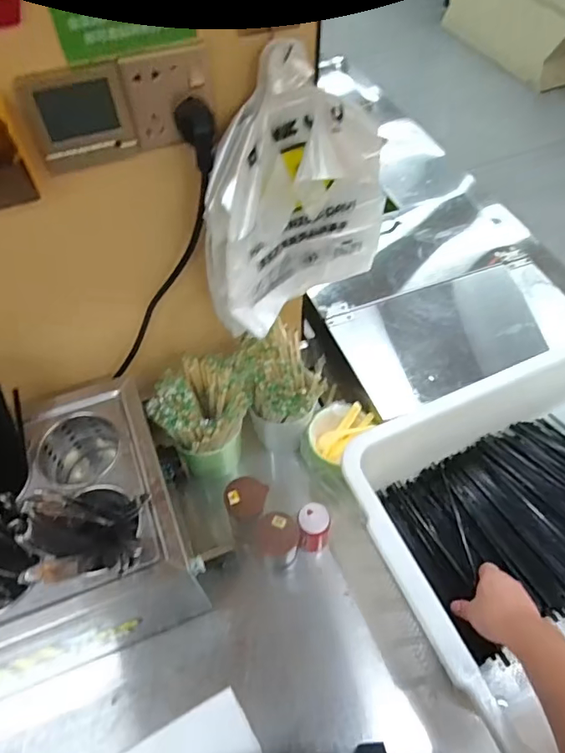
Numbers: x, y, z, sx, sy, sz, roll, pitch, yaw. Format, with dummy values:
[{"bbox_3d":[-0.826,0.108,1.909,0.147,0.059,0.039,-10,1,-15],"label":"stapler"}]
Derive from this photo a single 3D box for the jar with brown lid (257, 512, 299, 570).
[{"bbox_3d":[-0.006,0.242,0.732,0.056,0.125,0.053,0,56,0],"label":"jar with brown lid"}]

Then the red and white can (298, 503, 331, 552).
[{"bbox_3d":[0.046,0.224,0.748,0.045,0.080,0.046,0,56,0],"label":"red and white can"}]

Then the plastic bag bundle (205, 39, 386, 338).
[{"bbox_3d":[0.020,-0.208,0.606,0.240,0.308,0.061,-33,62,-20],"label":"plastic bag bundle"}]

